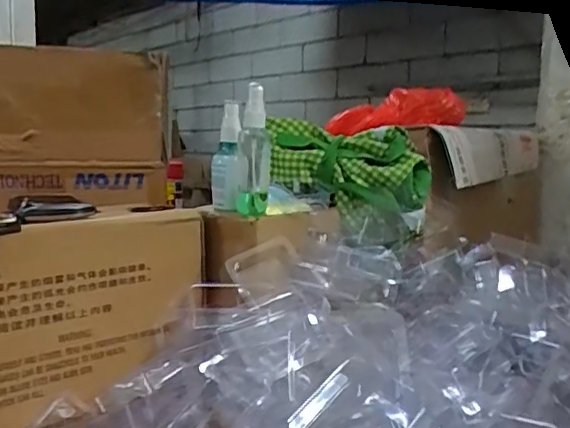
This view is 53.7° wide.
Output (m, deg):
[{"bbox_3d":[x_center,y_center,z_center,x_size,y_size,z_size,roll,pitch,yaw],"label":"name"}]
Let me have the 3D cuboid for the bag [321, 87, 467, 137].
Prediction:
[{"bbox_3d":[0.160,-0.148,0.827,0.202,0.070,0.048,3,7,8],"label":"bag"}]

